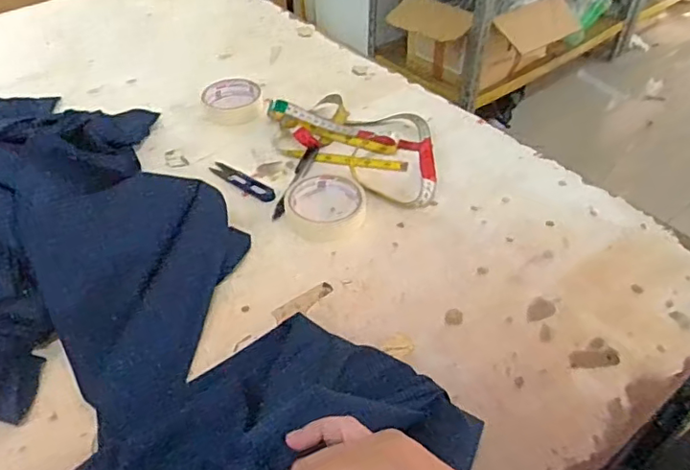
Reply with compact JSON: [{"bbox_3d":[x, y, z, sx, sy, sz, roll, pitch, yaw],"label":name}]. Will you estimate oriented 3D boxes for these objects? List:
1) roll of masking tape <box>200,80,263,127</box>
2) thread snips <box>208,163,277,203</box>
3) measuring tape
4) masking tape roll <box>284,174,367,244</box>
[{"bbox_3d":[-0.156,-0.186,0.789,0.079,0.021,0.091,-10,46,-9],"label":"roll of masking tape"},{"bbox_3d":[-0.125,-0.067,0.682,0.106,0.005,0.027,29,52,26],"label":"thread snips"},{"bbox_3d":[0.025,-0.128,0.720,0.262,0.031,0.153,31,53,27],"label":"measuring tape"},{"bbox_3d":[-0.021,-0.032,0.630,0.090,0.019,0.088,0,45,0],"label":"masking tape roll"}]

